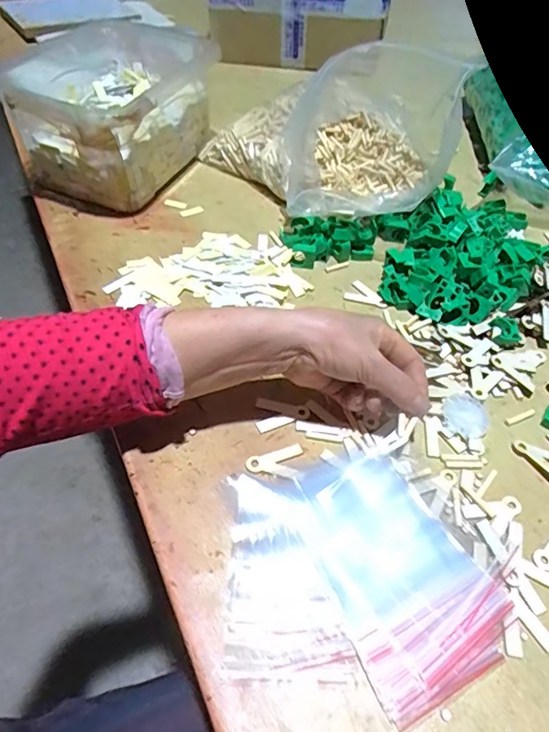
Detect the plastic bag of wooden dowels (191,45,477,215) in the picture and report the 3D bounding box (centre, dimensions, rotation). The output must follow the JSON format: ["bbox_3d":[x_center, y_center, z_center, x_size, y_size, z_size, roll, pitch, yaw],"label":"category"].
[{"bbox_3d":[0.049,-0.289,0.566,0.270,0.178,0.240,1,50,-4],"label":"plastic bag of wooden dowels"}]

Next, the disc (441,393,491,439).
[{"bbox_3d":[0.161,0.042,0.408,0.038,0.009,0.038,2,50,-2],"label":"disc"}]

